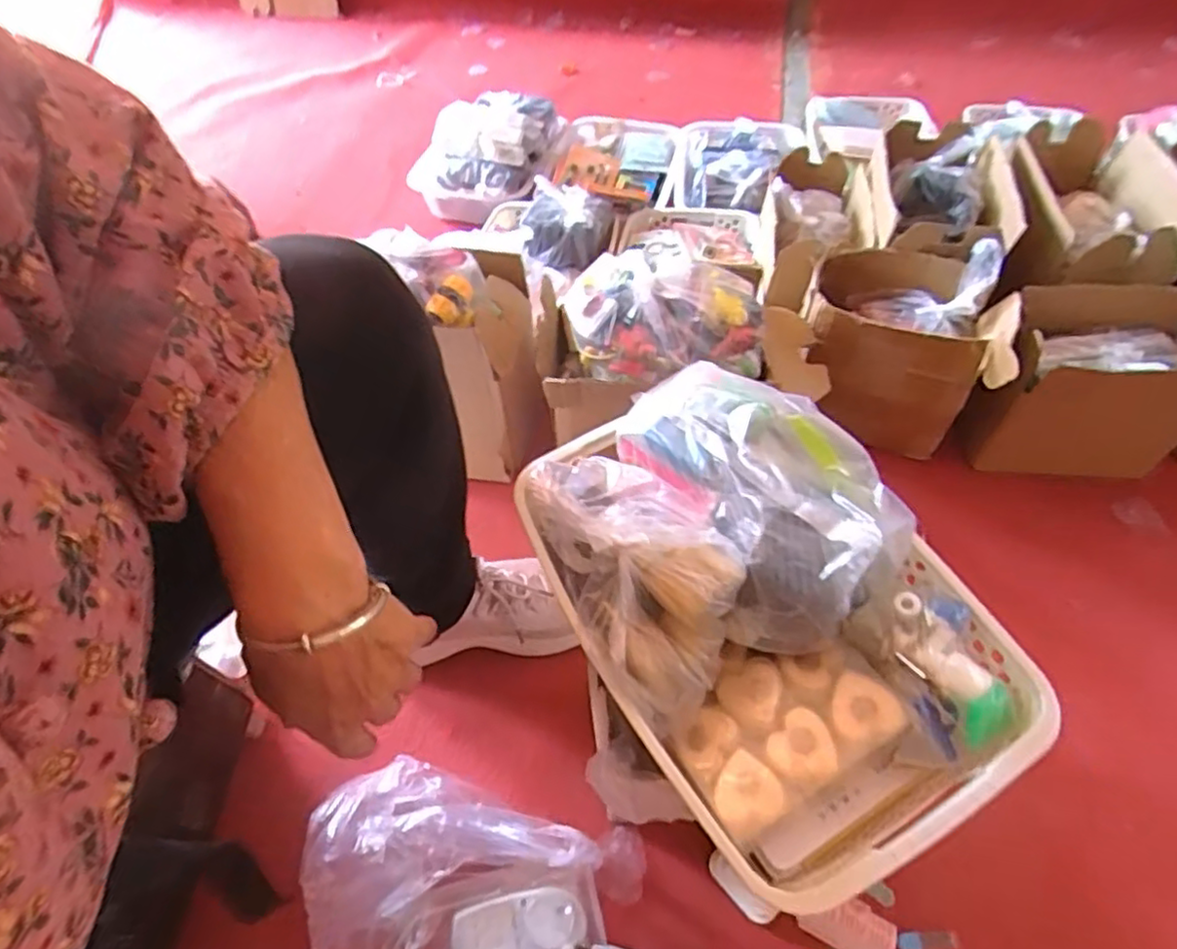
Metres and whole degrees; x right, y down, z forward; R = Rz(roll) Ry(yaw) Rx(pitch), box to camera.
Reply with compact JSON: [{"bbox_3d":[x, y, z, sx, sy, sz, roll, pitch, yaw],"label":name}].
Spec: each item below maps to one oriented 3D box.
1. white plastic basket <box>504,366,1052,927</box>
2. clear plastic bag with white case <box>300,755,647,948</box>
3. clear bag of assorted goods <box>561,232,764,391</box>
[{"bbox_3d":[0.092,0.061,0.383,0.197,0.087,0.286,-28,58,-17],"label":"white plastic basket"},{"bbox_3d":[-0.107,0.348,0.537,0.271,0.073,0.184,12,56,10],"label":"clear plastic bag with white case"},{"bbox_3d":[0.071,-0.155,0.646,0.167,0.077,0.142,-25,57,-15],"label":"clear bag of assorted goods"}]

